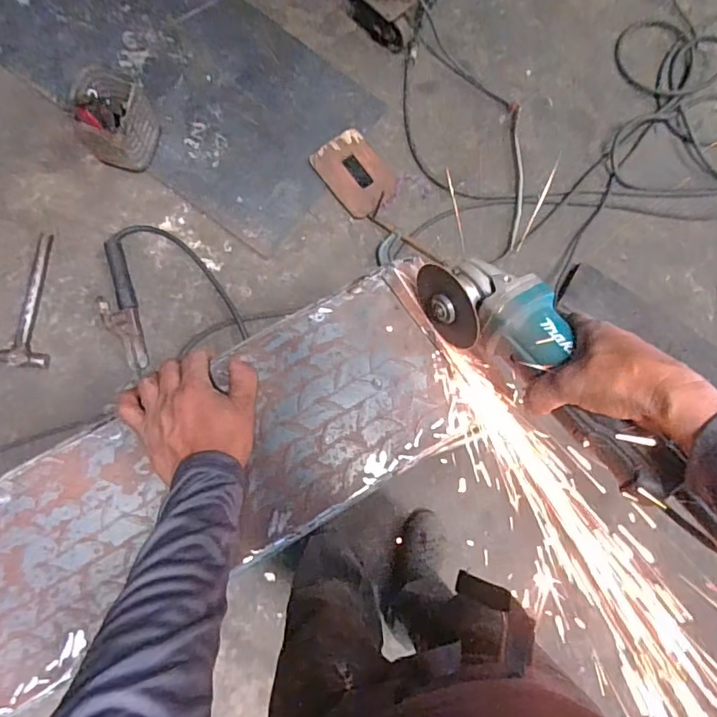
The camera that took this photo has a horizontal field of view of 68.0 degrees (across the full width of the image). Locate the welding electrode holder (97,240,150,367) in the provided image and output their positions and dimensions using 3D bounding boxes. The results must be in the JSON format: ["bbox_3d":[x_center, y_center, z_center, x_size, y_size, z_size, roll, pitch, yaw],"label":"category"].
[{"bbox_3d":[-0.579,-0.128,1.281,0.090,0.033,0.319,-15,85,-8],"label":"welding electrode holder"}]

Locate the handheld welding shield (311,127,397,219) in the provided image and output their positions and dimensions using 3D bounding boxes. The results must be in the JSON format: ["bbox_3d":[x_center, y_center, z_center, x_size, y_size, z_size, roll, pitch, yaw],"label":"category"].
[{"bbox_3d":[-0.008,-0.484,1.394,0.156,0.018,0.217,-38,88,-10],"label":"handheld welding shield"}]

